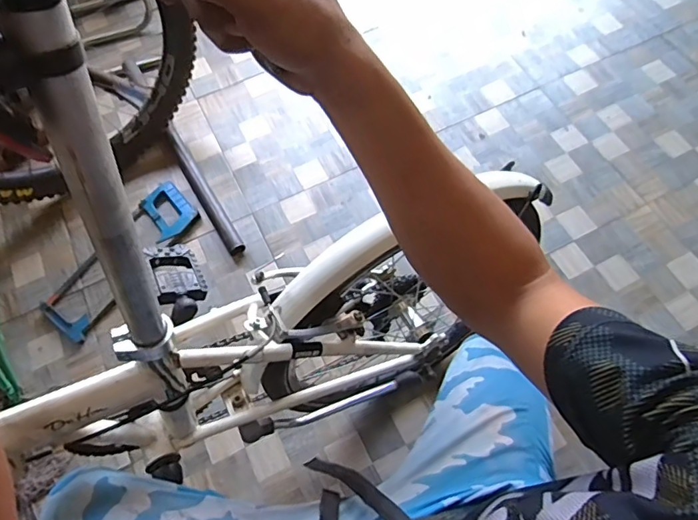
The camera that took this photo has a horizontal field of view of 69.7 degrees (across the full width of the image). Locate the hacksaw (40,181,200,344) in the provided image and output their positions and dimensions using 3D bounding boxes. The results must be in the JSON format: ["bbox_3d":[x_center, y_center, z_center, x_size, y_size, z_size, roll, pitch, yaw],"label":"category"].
[{"bbox_3d":[-0.492,-0.007,1.101,0.140,0.020,0.387,31,69,16],"label":"hacksaw"}]

